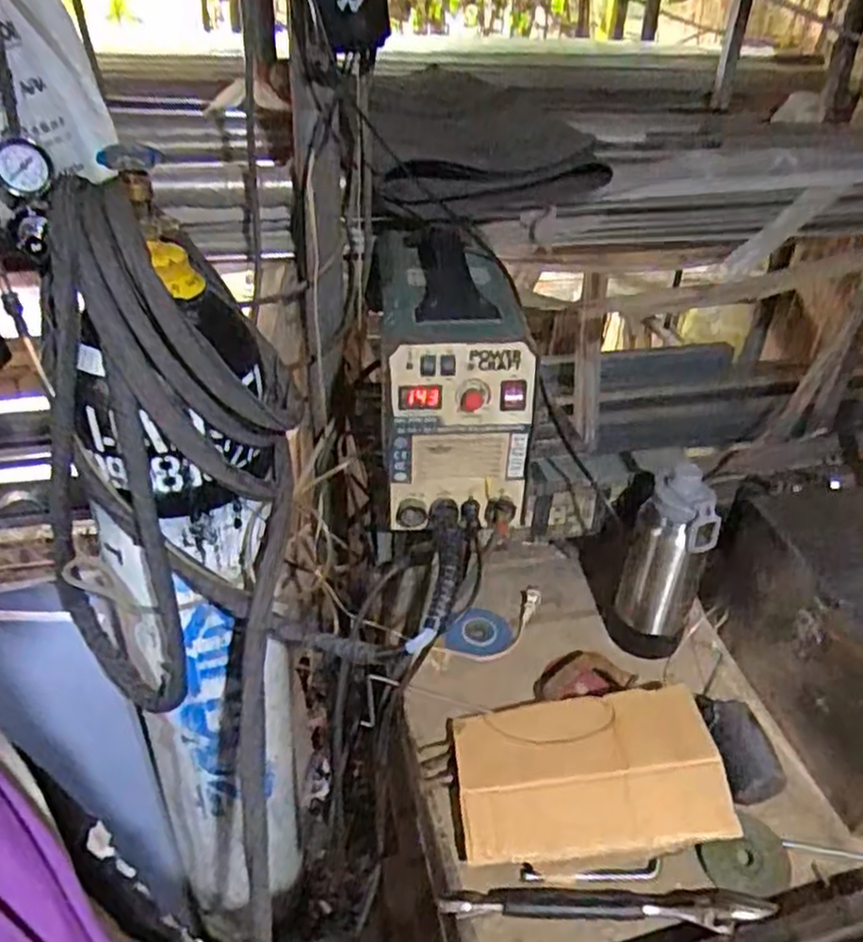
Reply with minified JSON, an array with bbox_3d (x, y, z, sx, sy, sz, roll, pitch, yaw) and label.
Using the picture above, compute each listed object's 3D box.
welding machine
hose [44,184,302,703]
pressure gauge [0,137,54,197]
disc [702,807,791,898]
[{"bbox_3d":[0.019,-0.128,0.891,0.157,0.257,0.319,1,34,-4],"label":"welding machine"},{"bbox_3d":[-0.294,0.010,0.829,0.282,0.574,0.170,-7,35,-15],"label":"hose"},{"bbox_3d":[-0.367,-0.273,0.669,0.048,0.047,0.022,-11,36,-20],"label":"pressure gauge"},{"bbox_3d":[0.308,0.376,0.722,0.077,0.011,0.074,-34,62,-15],"label":"disc"}]

